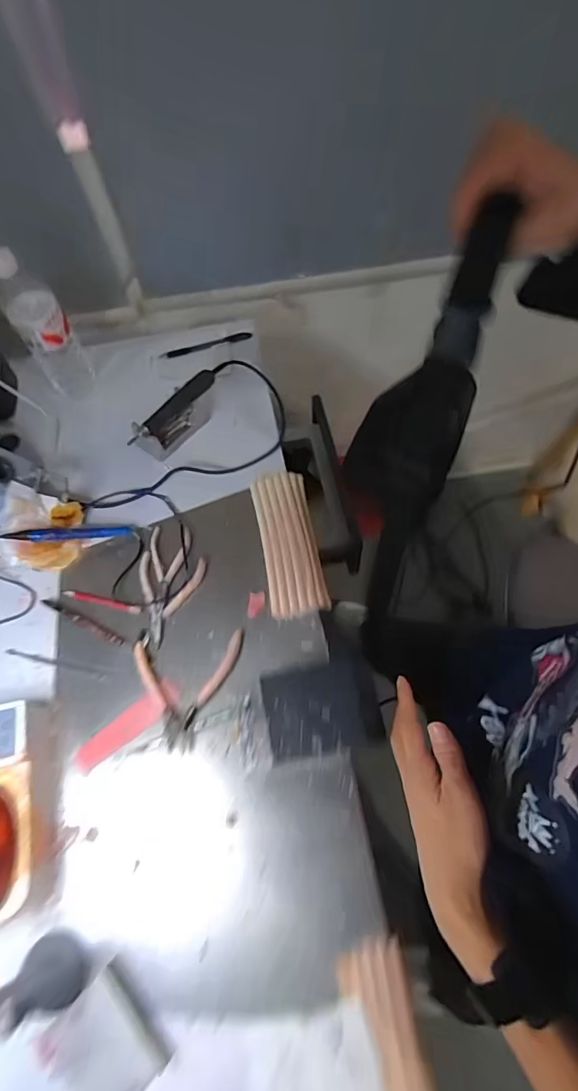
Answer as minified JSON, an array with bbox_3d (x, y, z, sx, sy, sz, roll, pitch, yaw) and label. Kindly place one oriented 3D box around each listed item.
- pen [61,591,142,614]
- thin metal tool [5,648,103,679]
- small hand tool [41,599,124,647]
[{"bbox_3d":[-0.238,0.070,0.597,0.112,0.007,0.011,13,65,8],"label":"pen"},{"bbox_3d":[-0.286,0.143,0.573,0.132,0.007,0.007,13,64,7],"label":"thin metal tool"},{"bbox_3d":[-0.256,0.096,0.588,0.120,0.009,0.011,26,67,13],"label":"small hand tool"}]

